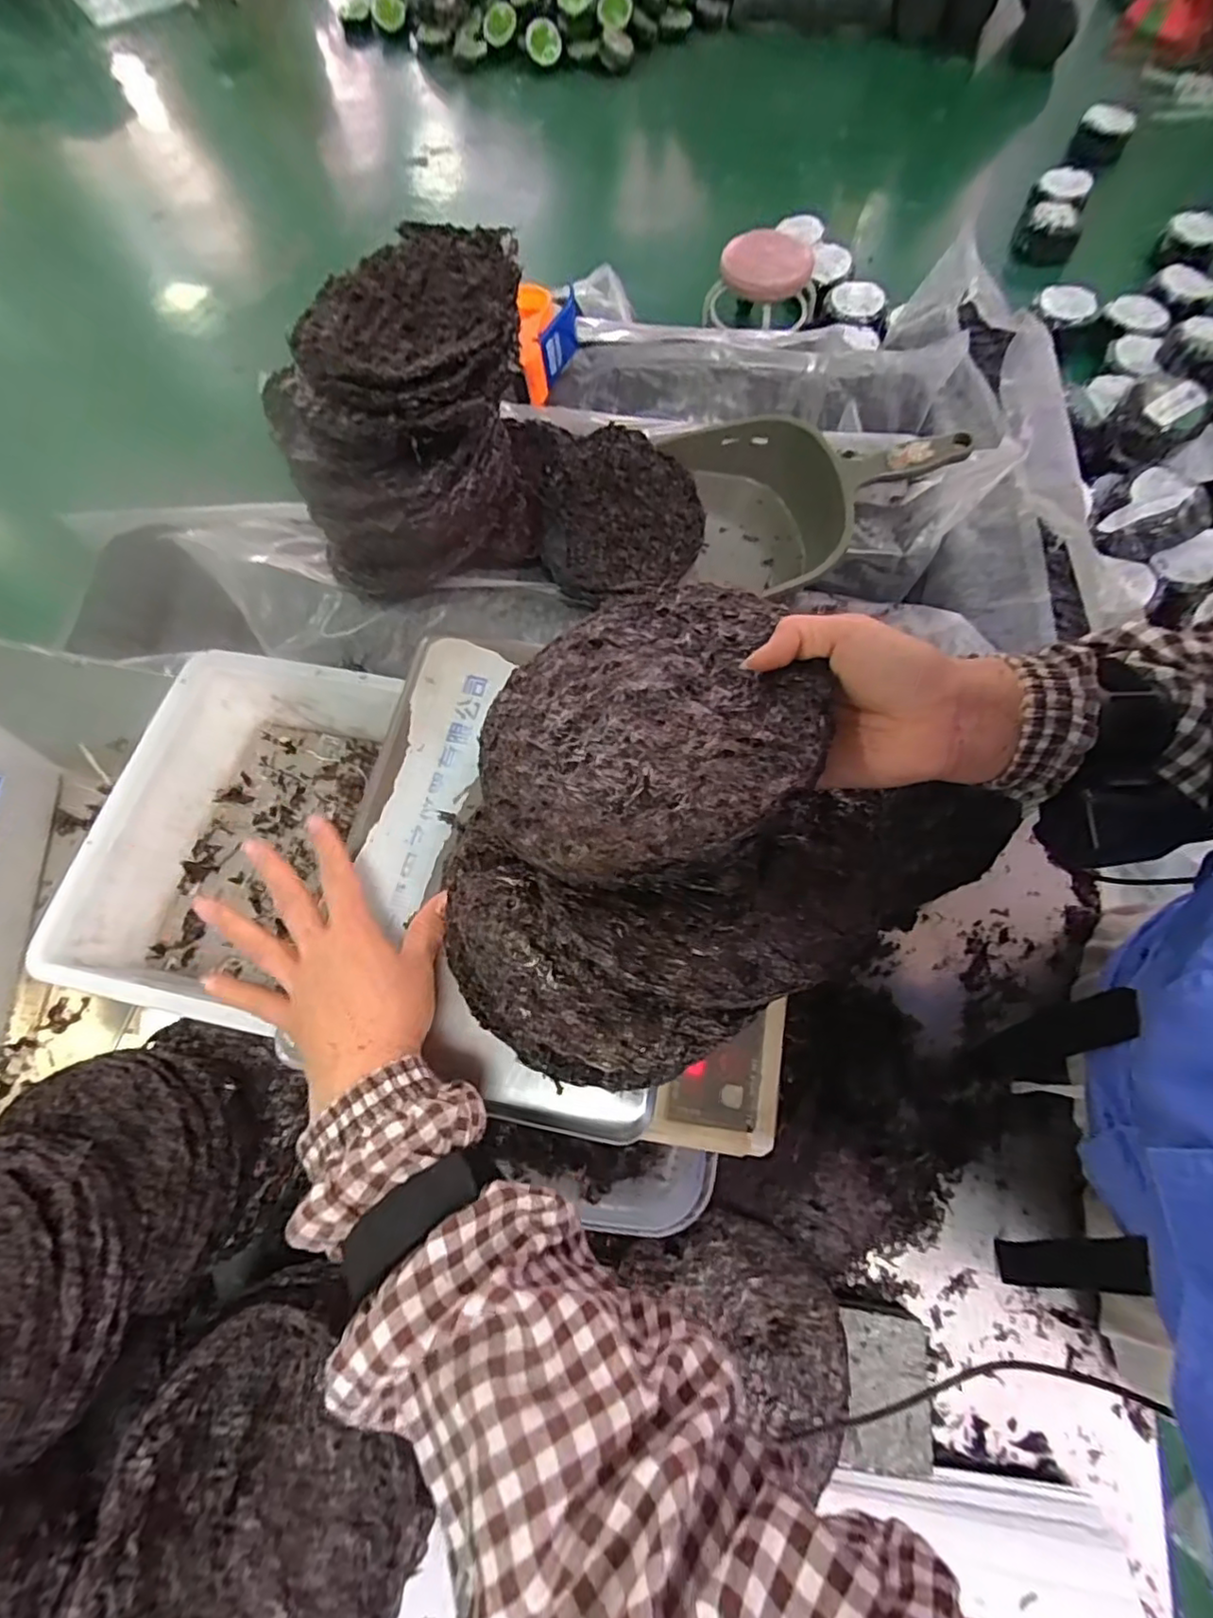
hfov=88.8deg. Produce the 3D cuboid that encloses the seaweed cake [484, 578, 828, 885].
[{"bbox_3d":[0.016,-0.049,0.343,0.184,0.006,0.186,-11,55,17],"label":"seaweed cake"}]

